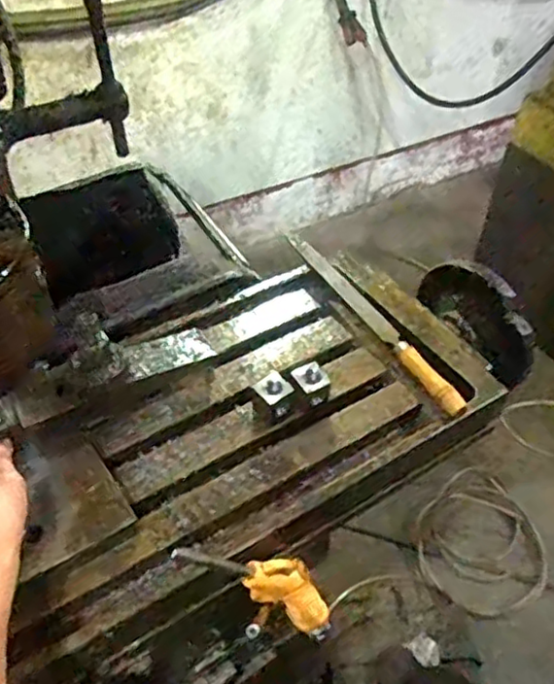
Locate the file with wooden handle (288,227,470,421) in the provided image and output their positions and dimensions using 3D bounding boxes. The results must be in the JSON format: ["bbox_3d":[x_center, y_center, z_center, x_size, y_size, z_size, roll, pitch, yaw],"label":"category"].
[{"bbox_3d":[0.086,-0.033,0.643,0.021,0.021,0.282,-21,50,-21],"label":"file with wooden handle"}]

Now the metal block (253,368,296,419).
[{"bbox_3d":[-0.002,0.047,0.548,0.025,0.031,0.027,33,53,27],"label":"metal block"}]

